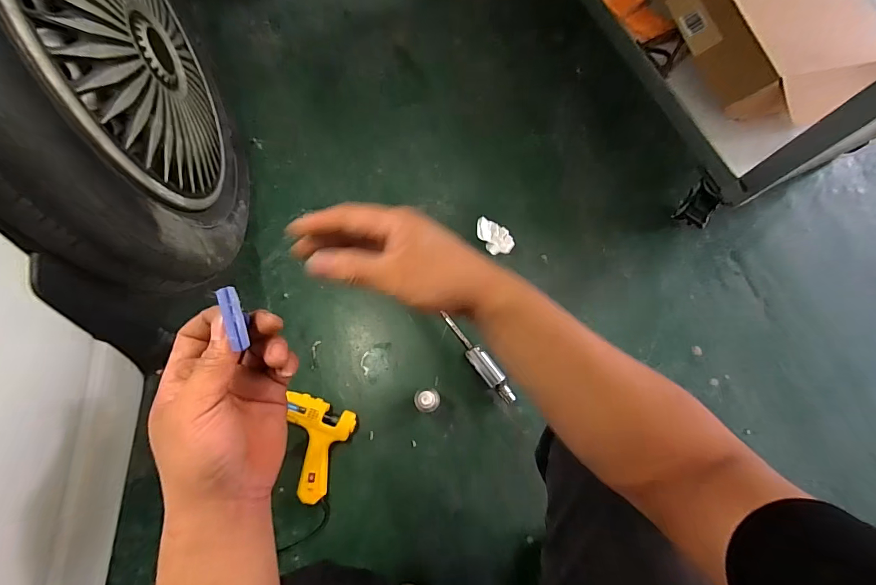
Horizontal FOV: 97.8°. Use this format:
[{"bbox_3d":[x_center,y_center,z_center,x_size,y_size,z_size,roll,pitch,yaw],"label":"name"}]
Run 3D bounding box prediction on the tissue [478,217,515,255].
[{"bbox_3d":[0.114,-0.114,0.782,0.058,0.029,0.090,-34,77,-8],"label":"tissue"}]

